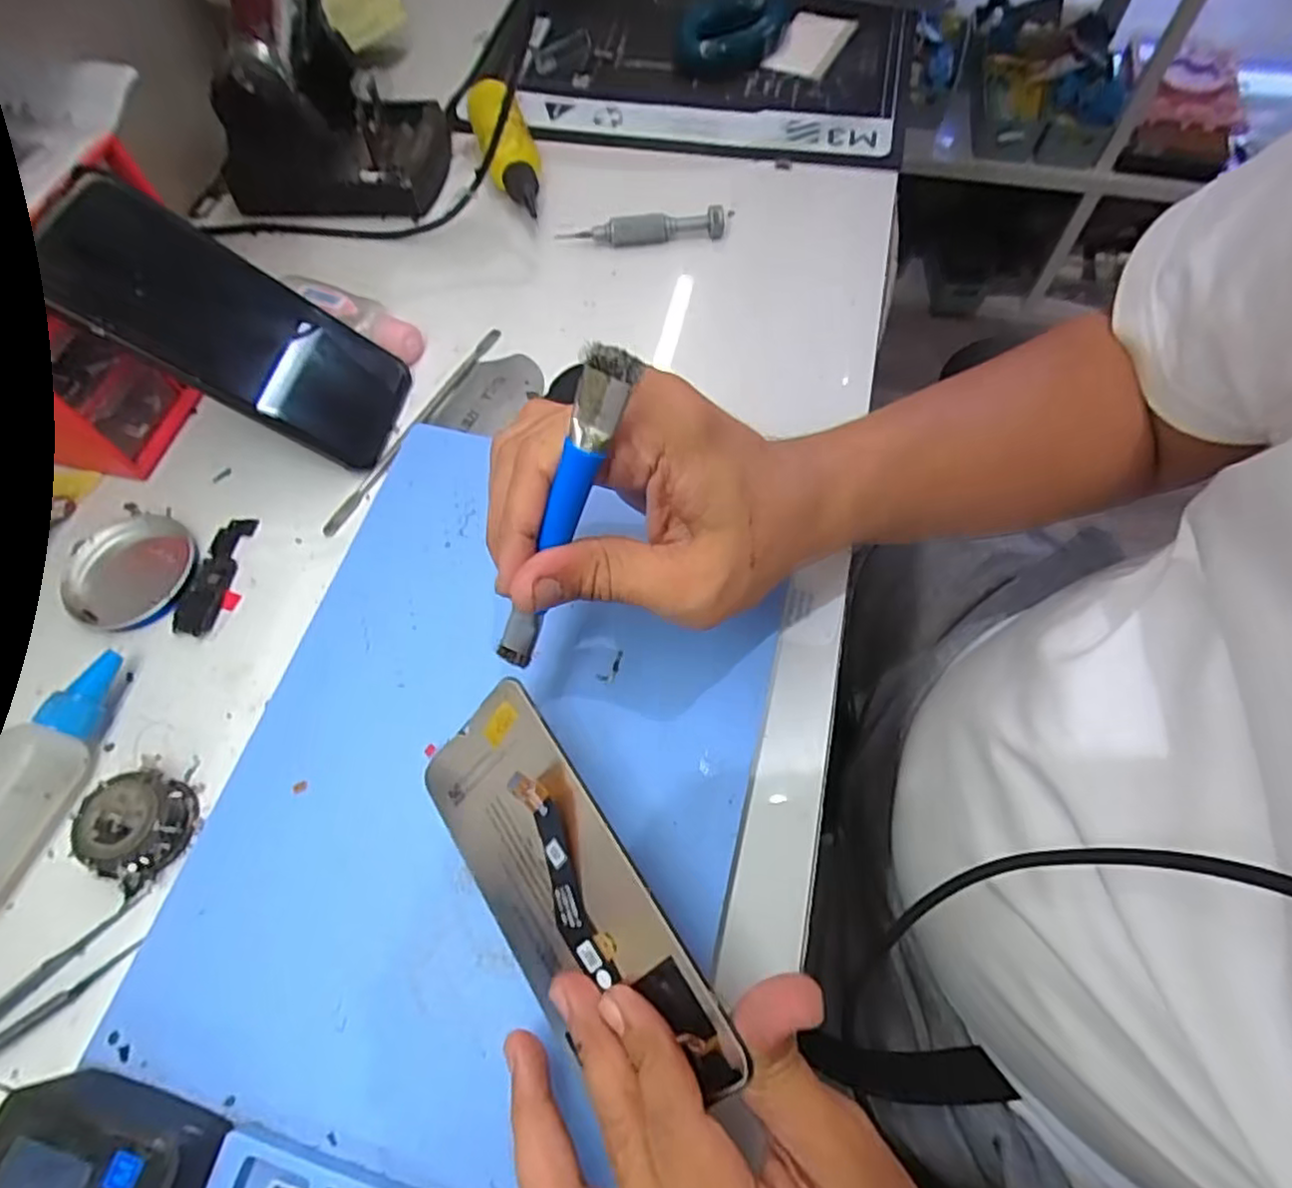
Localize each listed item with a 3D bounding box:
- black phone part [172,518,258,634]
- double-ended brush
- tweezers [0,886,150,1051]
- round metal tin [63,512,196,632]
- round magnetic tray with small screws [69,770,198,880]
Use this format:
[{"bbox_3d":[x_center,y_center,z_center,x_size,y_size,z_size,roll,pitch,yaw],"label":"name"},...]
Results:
[{"bbox_3d":[-0.227,-0.011,0.360,0.021,0.005,0.069,5,64,4],"label":"black phone part"},{"bbox_3d":[-0.031,-0.021,0.237,0.009,0.139,0.014,-24,62,-41],"label":"double-ended brush"},{"bbox_3d":[-0.259,0.173,0.266,0.134,0.006,0.020,-39,69,-16],"label":"tweezers"},{"bbox_3d":[-0.273,-0.013,0.362,0.065,0.007,0.067,-1,64,2],"label":"round metal tin"},{"bbox_3d":[-0.217,0.098,0.293,0.040,0.023,0.041,-1,64,2],"label":"round magnetic tray with small screws"}]

